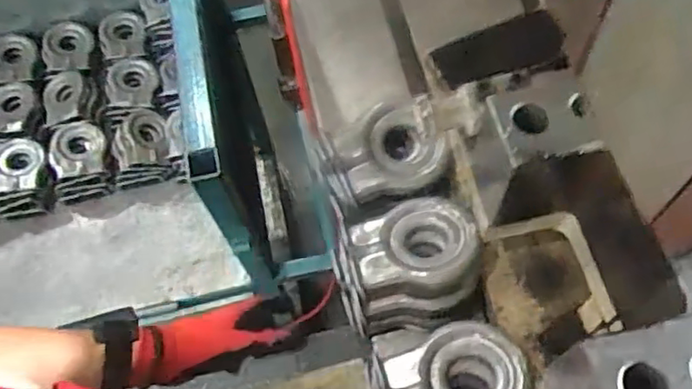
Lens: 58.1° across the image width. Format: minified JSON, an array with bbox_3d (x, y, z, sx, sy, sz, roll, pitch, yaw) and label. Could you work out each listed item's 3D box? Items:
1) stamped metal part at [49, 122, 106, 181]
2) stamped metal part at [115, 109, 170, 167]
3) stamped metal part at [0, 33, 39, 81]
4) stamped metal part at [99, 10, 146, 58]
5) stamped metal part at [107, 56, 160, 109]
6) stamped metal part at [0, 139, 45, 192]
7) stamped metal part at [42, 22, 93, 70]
[{"bbox_3d":[-0.493,-0.080,1.139,0.097,0.017,0.114,-16,64,-4],"label":"stamped metal part"},{"bbox_3d":[-0.378,-0.105,1.159,0.092,0.030,0.121,-14,64,-3],"label":"stamped metal part"},{"bbox_3d":[-0.674,-0.279,1.264,0.089,0.032,0.110,-10,64,-2],"label":"stamped metal part"},{"bbox_3d":[-0.458,-0.332,1.276,0.087,0.034,0.109,-10,64,-1],"label":"stamped metal part"},{"bbox_3d":[-0.420,-0.218,1.228,0.095,0.027,0.115,-3,64,2],"label":"stamped metal part"},{"bbox_3d":[-0.589,-0.053,1.123,0.084,0.019,0.103,-17,64,-5],"label":"stamped metal part"},{"bbox_3d":[-0.566,-0.302,1.268,0.096,0.029,0.111,-6,64,0],"label":"stamped metal part"}]

